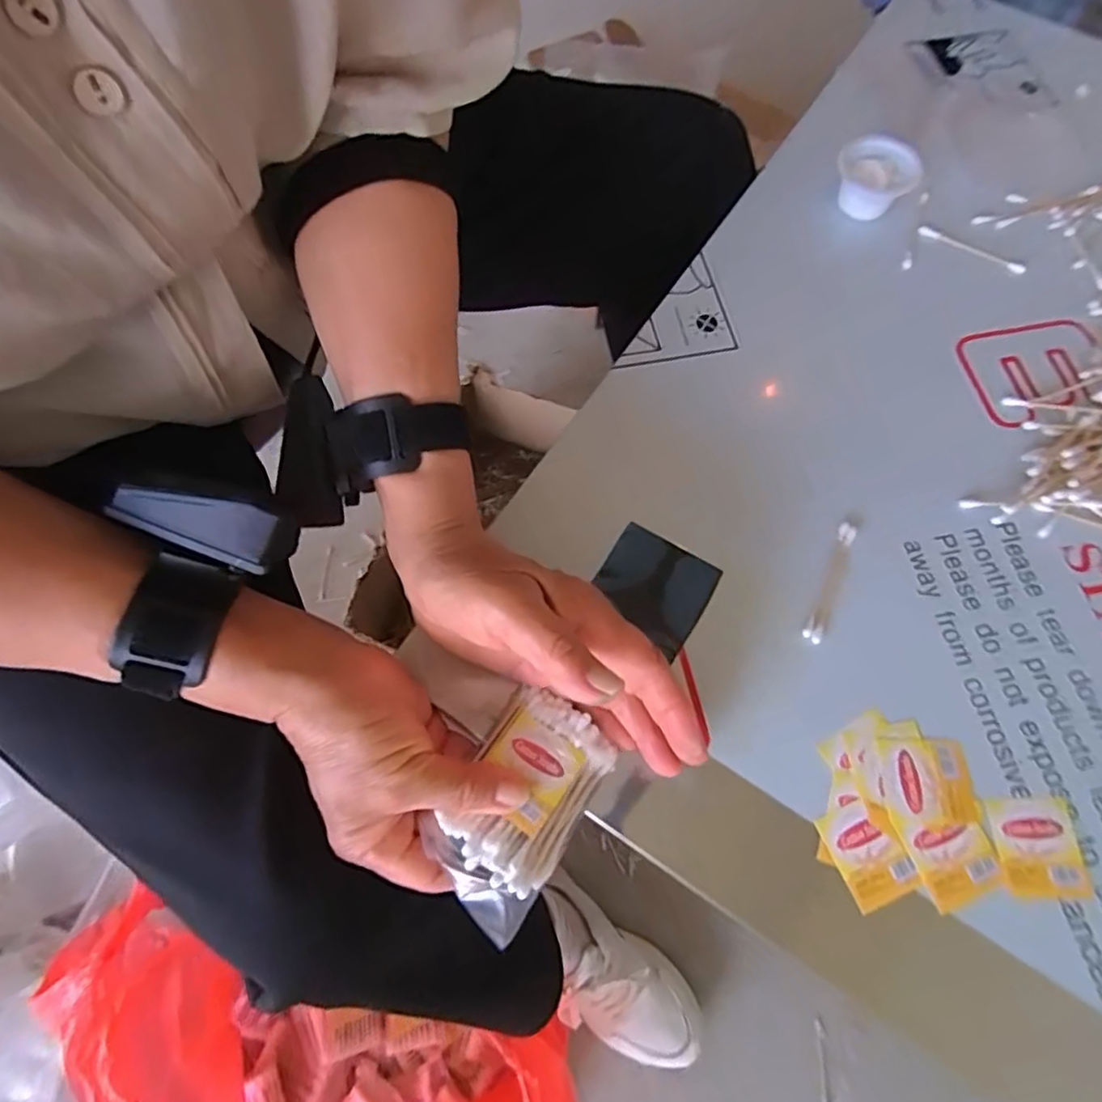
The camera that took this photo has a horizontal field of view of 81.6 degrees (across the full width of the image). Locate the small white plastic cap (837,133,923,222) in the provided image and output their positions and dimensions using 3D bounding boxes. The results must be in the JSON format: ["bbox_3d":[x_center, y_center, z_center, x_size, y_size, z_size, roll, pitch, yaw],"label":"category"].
[{"bbox_3d":[0.225,-0.259,0.444,0.053,0.035,0.053,0,69,1],"label":"small white plastic cap"}]

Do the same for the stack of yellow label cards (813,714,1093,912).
[{"bbox_3d":[0.191,0.125,0.310,0.120,0.004,0.082,-1,69,1],"label":"stack of yellow label cards"}]

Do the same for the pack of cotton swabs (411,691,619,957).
[{"bbox_3d":[-0.016,0.116,0.295,0.059,0.018,0.095,34,73,13],"label":"pack of cotton swabs"}]

